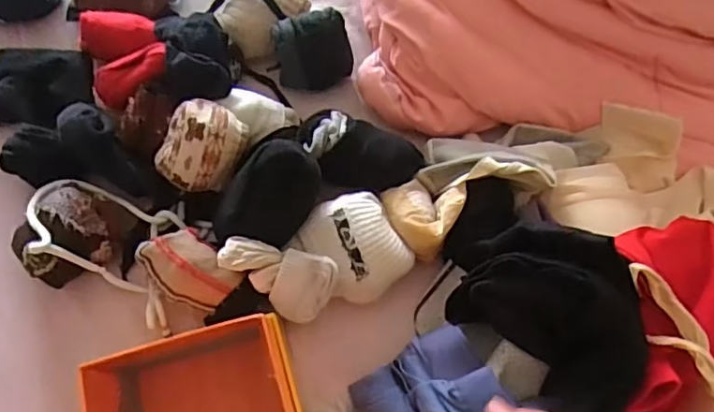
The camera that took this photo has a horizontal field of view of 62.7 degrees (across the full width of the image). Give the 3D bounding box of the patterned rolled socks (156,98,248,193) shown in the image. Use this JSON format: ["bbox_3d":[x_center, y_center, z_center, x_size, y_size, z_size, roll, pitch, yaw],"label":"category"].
[{"bbox_3d":[-0.134,-0.049,0.502,0.062,0.044,0.077,28,107,-17],"label":"patterned rolled socks"}]

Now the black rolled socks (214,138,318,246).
[{"bbox_3d":[-0.074,-0.006,0.488,0.061,0.065,0.102,27,70,7],"label":"black rolled socks"}]

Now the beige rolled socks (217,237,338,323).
[{"bbox_3d":[-0.064,0.060,0.473,0.089,0.059,0.053,14,69,3],"label":"beige rolled socks"}]

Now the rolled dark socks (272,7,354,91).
[{"bbox_3d":[-0.043,-0.157,0.583,0.072,0.070,0.034,-22,39,-15],"label":"rolled dark socks"}]

